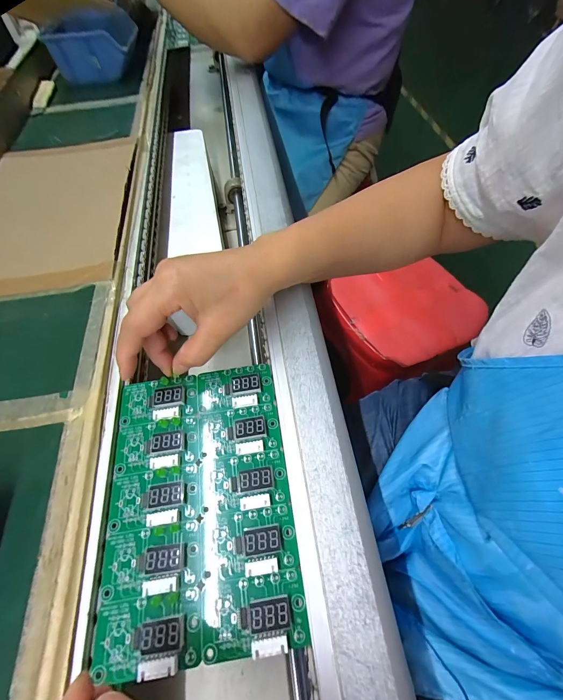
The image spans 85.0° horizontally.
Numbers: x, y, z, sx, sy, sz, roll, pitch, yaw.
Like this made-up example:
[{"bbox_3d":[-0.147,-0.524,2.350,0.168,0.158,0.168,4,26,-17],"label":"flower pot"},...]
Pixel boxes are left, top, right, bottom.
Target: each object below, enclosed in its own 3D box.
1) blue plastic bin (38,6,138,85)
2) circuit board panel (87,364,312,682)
[{"bbox_3d":[-0.335,-0.558,0.562,0.126,0.059,0.150,-6,60,-1],"label":"blue plastic bin"},{"bbox_3d":[-0.058,0.097,0.215,0.123,0.009,0.180,-8,60,-2],"label":"circuit board panel"}]

